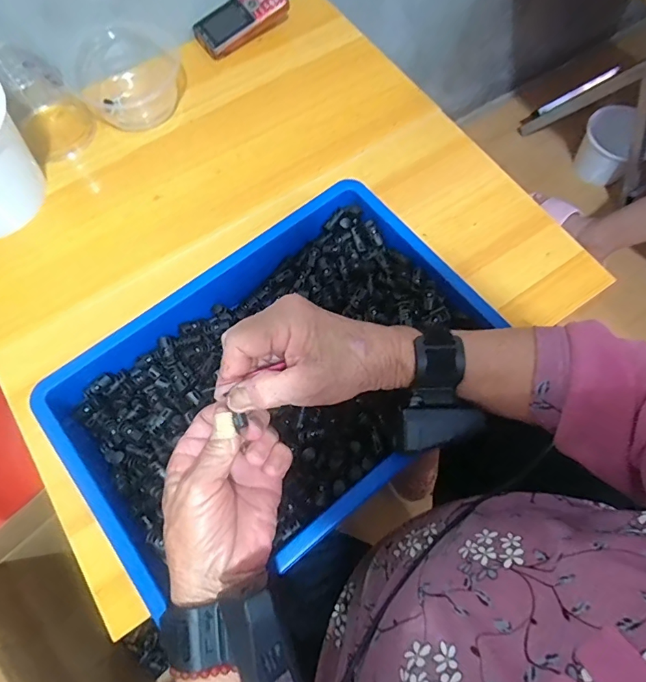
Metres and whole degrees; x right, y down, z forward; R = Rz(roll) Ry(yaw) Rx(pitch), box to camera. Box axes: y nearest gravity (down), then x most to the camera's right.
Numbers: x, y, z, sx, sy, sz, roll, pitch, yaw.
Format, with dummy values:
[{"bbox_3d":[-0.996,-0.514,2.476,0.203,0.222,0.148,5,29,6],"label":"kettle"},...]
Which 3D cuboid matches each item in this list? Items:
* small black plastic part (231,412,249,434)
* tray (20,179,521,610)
[{"bbox_3d":[-0.058,0.057,0.313,0.009,0.007,0.011,-21,71,-7],"label":"small black plastic part"},{"bbox_3d":[-0.043,0.026,0.418,0.367,0.075,0.279,-37,73,-12],"label":"tray"}]

